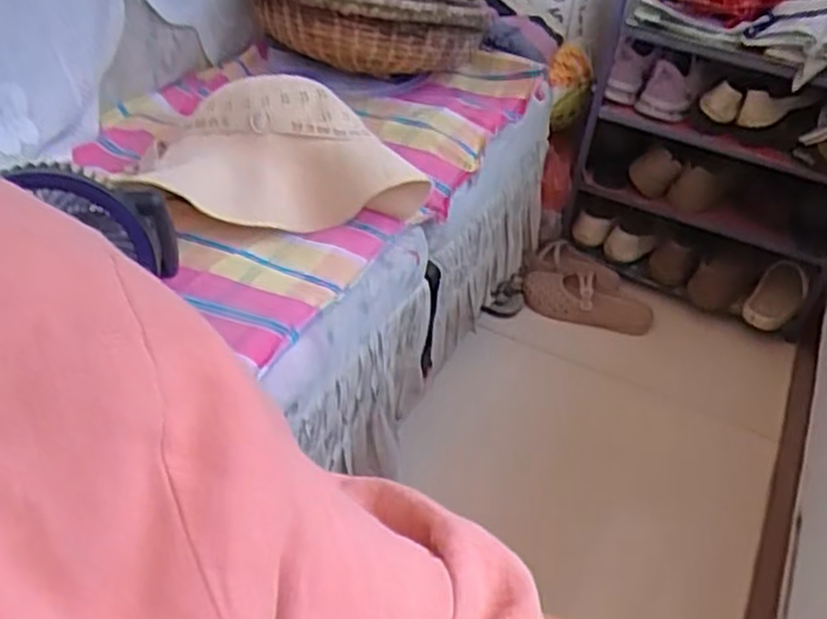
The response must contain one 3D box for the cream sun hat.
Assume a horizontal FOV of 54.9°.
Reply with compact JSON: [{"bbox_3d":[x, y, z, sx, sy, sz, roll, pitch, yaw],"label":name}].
[{"bbox_3d":[-0.154,-0.180,0.931,0.318,0.139,0.116,-5,41,-13],"label":"cream sun hat"}]

